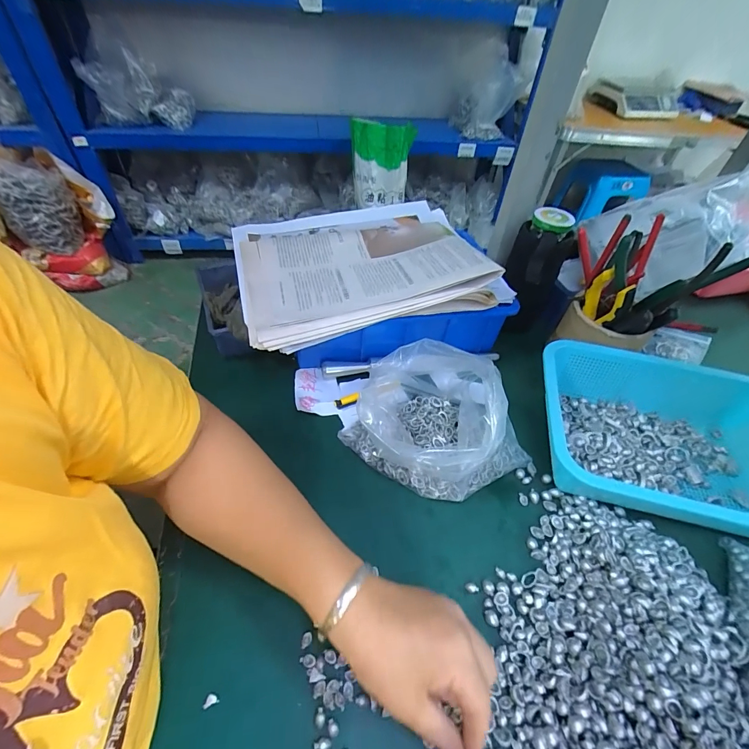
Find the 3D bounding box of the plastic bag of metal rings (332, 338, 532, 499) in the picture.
[{"bbox_3d":[0.066,0.047,0.389,0.181,0.091,0.134,31,52,23],"label":"plastic bag of metal rings"}]

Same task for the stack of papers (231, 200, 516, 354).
[{"bbox_3d":[-0.016,-0.154,0.480,0.310,0.052,0.258,-11,49,-15],"label":"stack of papers"}]

